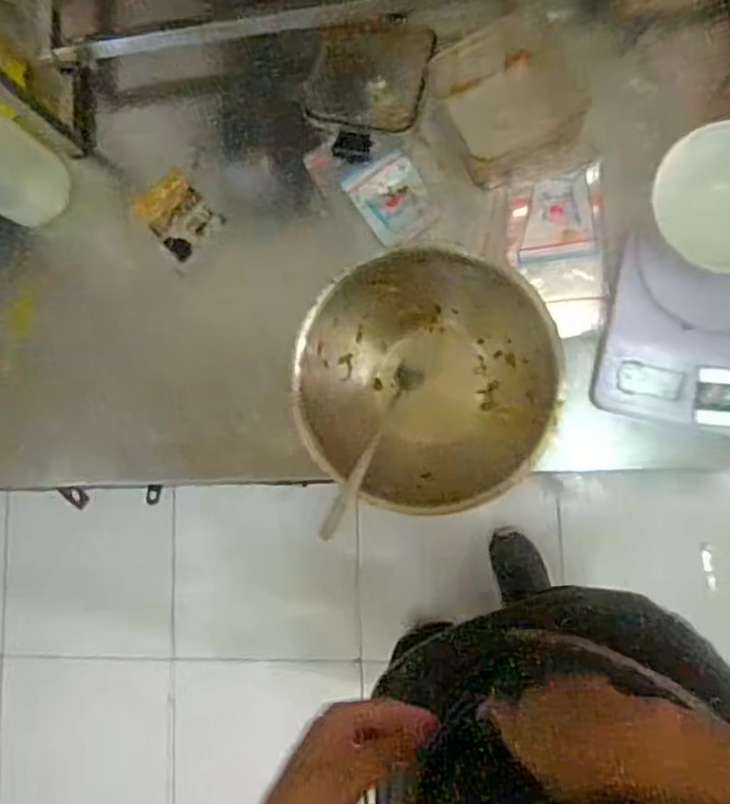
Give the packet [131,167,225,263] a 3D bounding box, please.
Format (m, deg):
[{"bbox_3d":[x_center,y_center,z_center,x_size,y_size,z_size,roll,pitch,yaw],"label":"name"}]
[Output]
[{"bbox_3d":[-0.177,-0.178,0.658,0.057,0.024,0.085,-44,83,5],"label":"packet"}]

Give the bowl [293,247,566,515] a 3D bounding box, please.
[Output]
[{"bbox_3d":[0.048,-0.019,0.546,0.185,0.072,0.167,-34,80,5],"label":"bowl"}]

